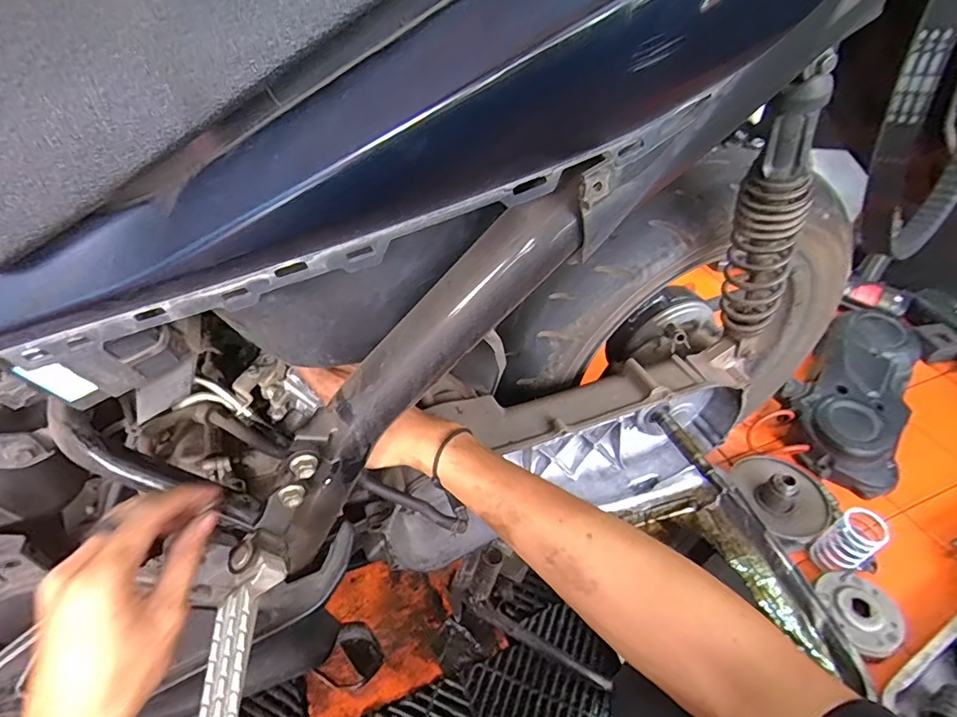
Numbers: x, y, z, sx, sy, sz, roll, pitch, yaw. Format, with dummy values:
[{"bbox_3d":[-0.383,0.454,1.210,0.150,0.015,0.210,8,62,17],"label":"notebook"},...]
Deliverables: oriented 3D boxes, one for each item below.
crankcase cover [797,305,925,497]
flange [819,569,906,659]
[{"bbox_3d":[0.763,0.049,1.000,0.187,0.111,0.424,26,49,26],"label":"crankcase cover"},{"bbox_3d":[0.559,0.365,0.728,0.105,0.016,0.109,-1,43,1],"label":"flange"}]

